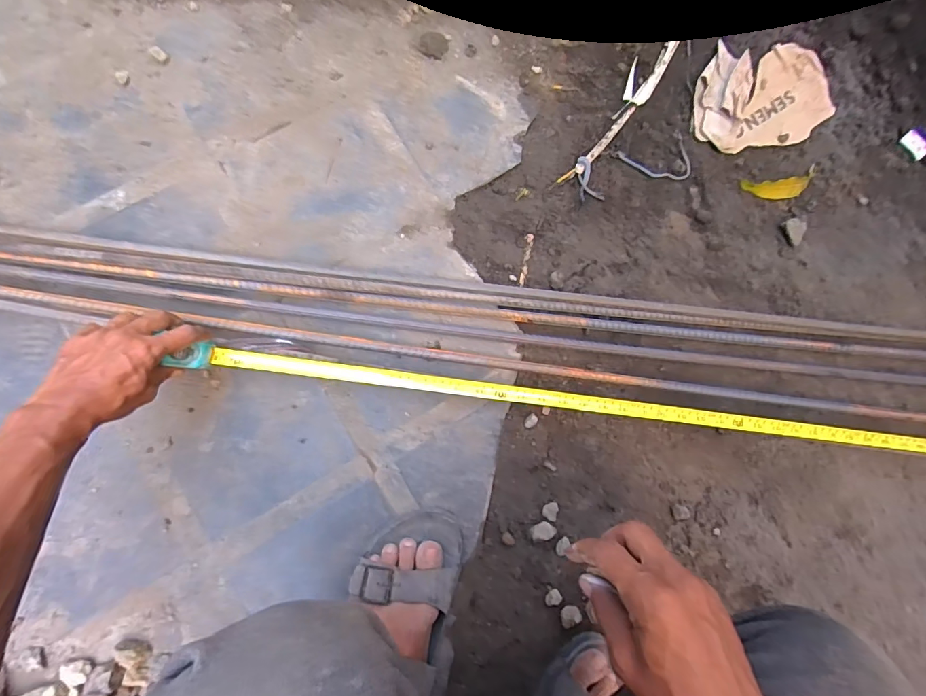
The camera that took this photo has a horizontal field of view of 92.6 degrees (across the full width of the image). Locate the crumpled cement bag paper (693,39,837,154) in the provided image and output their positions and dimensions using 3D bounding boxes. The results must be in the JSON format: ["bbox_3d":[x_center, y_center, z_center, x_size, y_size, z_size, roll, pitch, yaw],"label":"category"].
[{"bbox_3d":[0.443,-0.369,0.651,0.221,0.032,0.149,-4,84,-6],"label":"crumpled cement bag paper"}]

